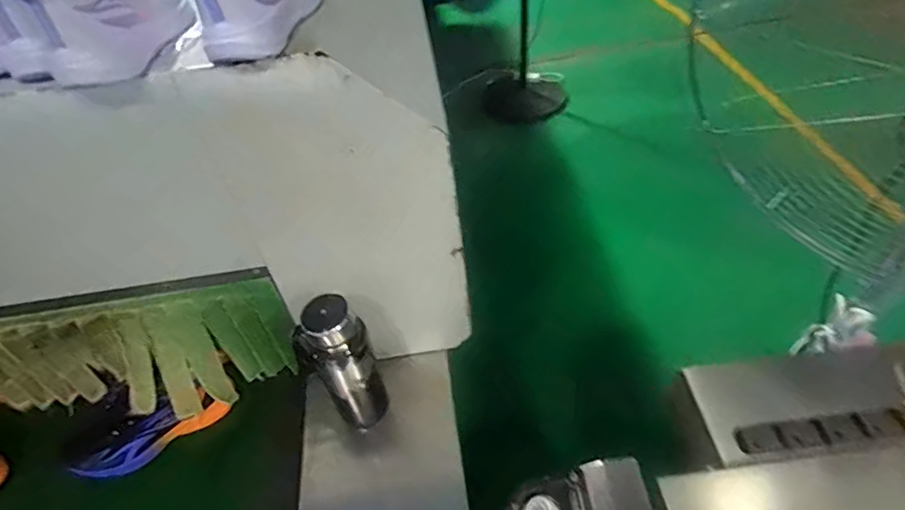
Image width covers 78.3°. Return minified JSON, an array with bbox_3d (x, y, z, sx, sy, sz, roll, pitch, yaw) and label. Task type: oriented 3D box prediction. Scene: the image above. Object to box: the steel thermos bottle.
[{"bbox_3d":[-0.157,0.165,0.806,0.076,0.254,0.083,-2,47,2],"label":"steel thermos bottle"}]

